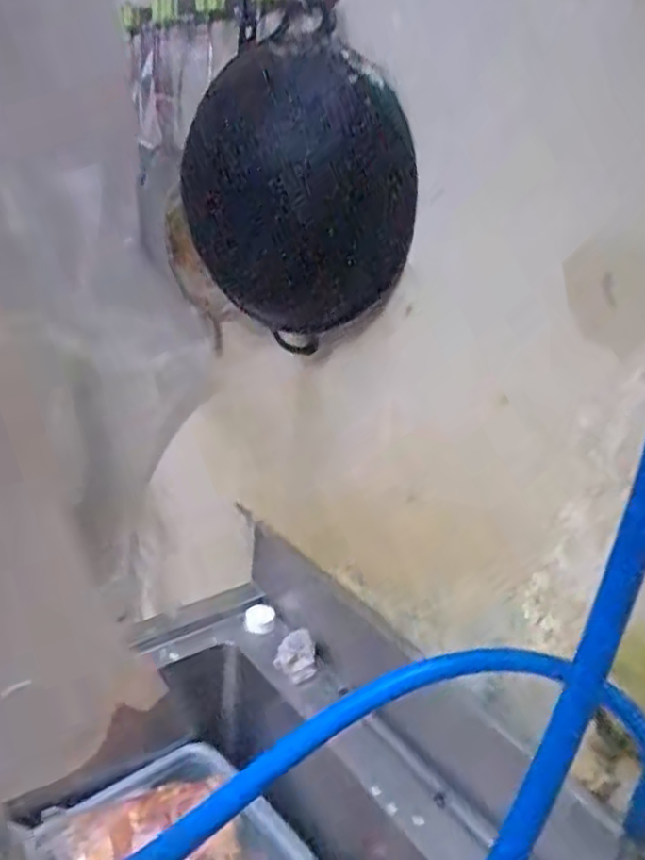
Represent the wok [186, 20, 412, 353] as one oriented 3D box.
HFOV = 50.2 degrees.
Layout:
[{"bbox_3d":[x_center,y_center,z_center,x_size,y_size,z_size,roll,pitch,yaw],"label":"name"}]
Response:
[{"bbox_3d":[-0.015,-0.244,0.761,0.249,0.345,0.067,-20,54,-8],"label":"wok"}]

